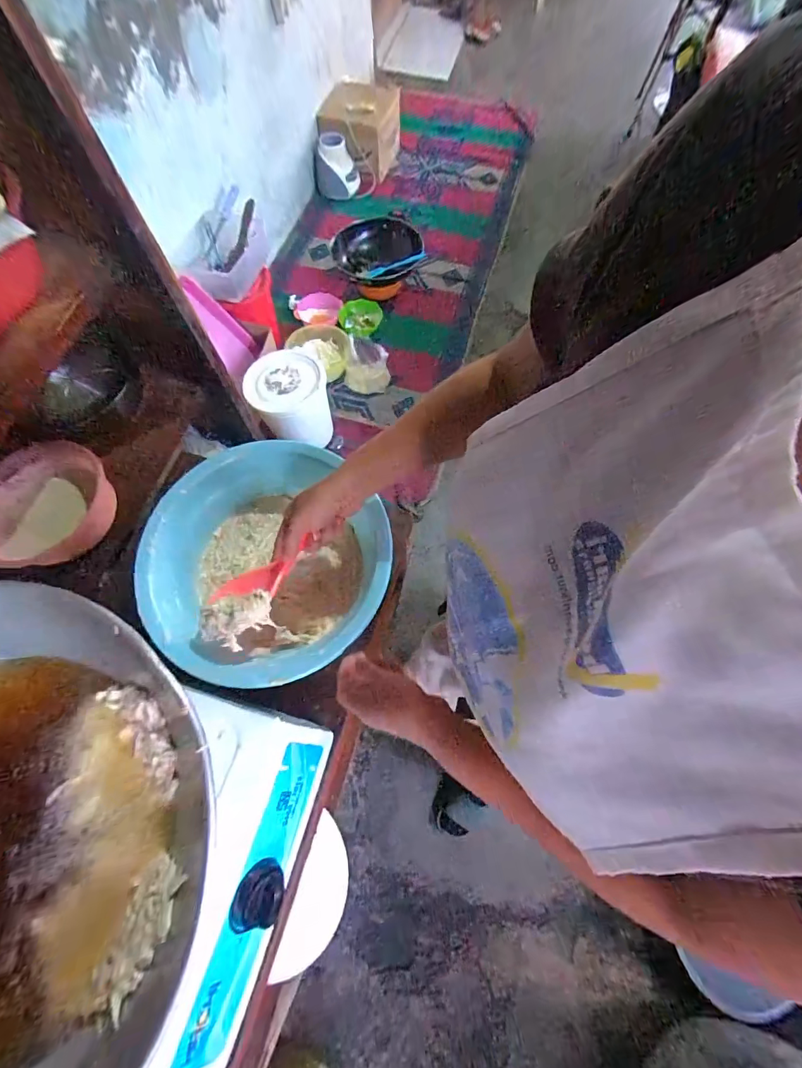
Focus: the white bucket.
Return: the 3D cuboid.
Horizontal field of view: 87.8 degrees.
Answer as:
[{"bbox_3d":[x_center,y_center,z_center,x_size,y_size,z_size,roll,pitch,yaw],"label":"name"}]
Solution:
[{"bbox_3d":[-0.343,-0.436,1.333,0.221,0.278,0.208,0,67,0],"label":"white bucket"}]

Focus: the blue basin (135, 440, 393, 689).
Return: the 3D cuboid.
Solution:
[{"bbox_3d":[-0.161,0.036,0.510,0.276,0.096,0.281,0,67,0],"label":"blue basin"}]

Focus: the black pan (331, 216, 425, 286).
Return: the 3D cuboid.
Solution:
[{"bbox_3d":[-0.063,-1.112,1.630,0.382,0.133,0.251,-25,70,-10],"label":"black pan"}]

